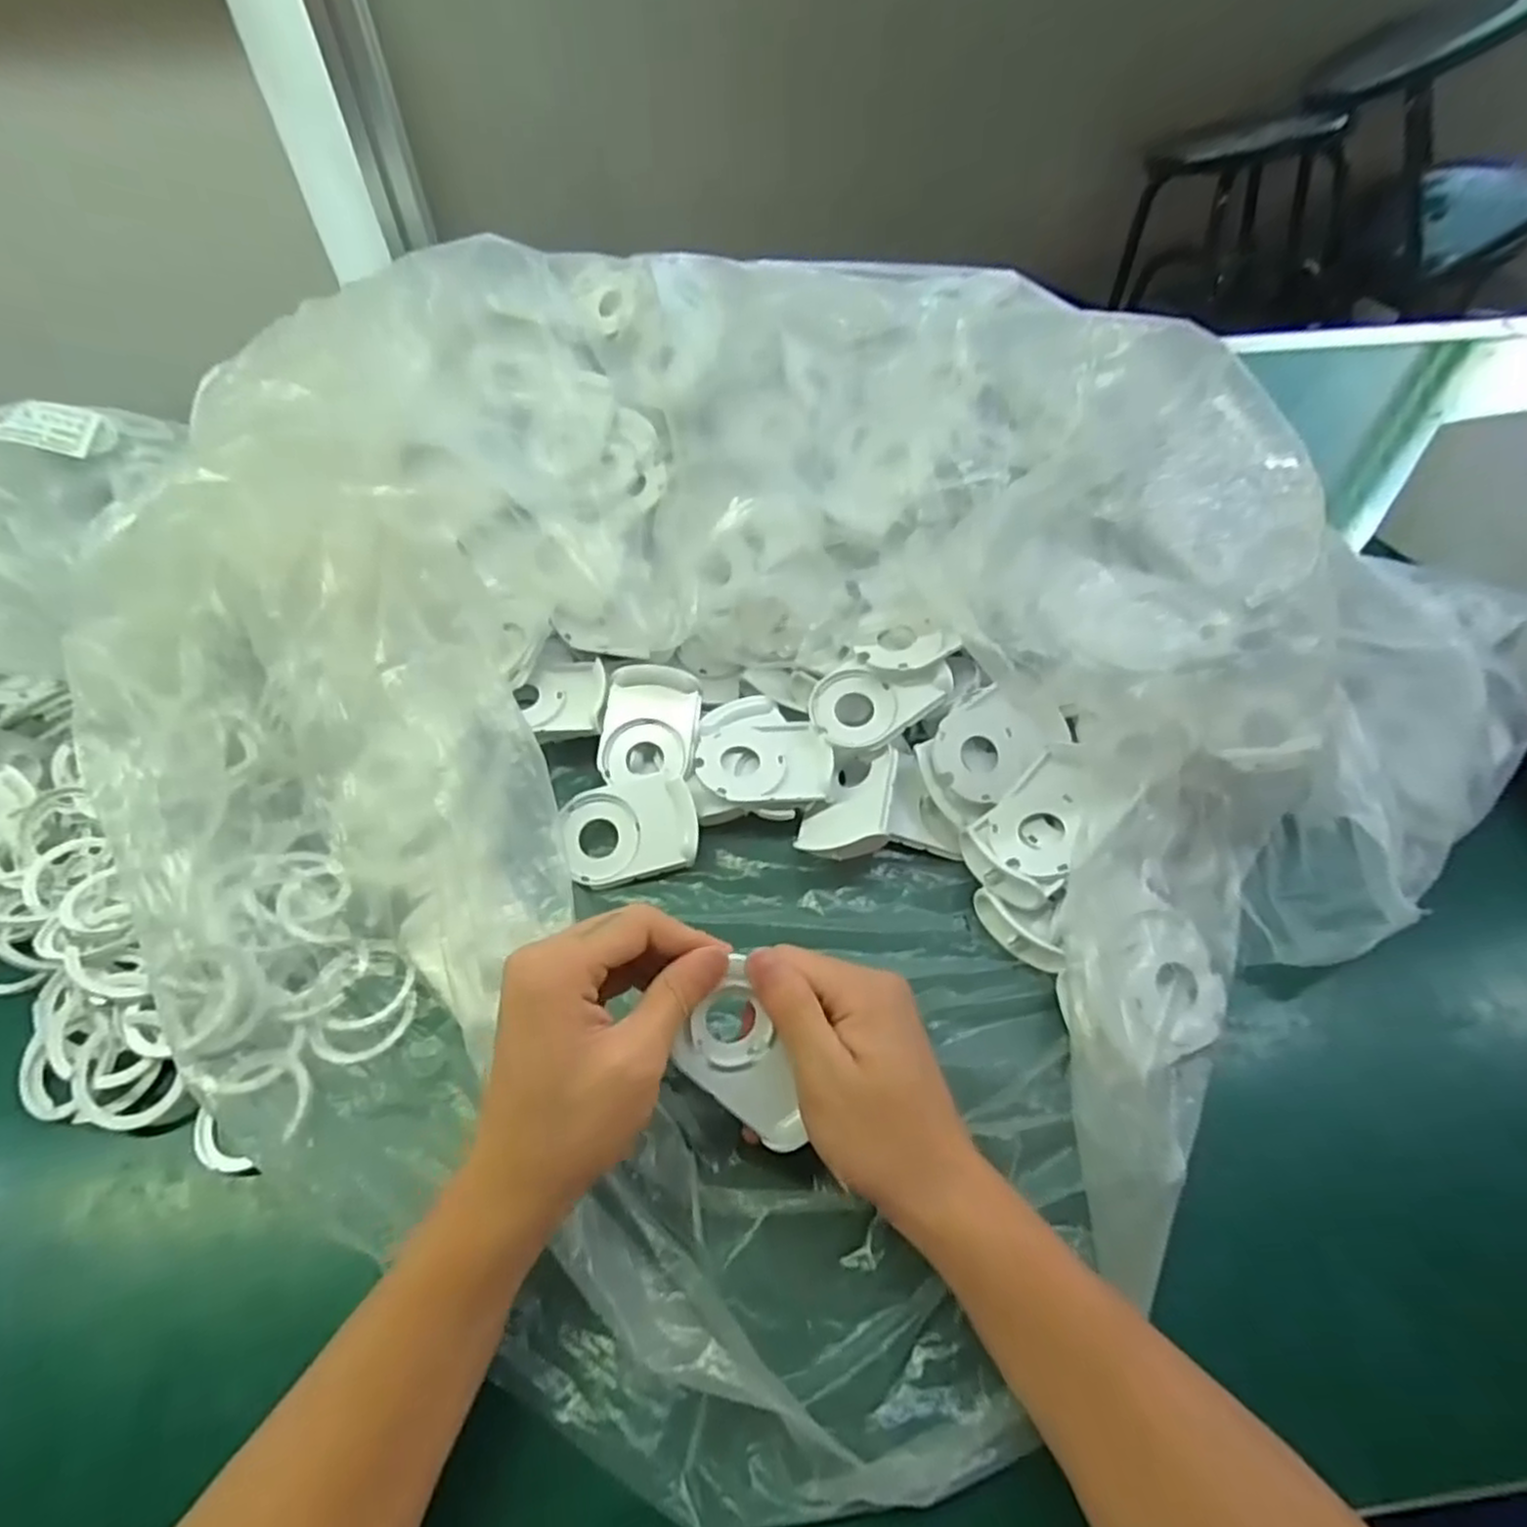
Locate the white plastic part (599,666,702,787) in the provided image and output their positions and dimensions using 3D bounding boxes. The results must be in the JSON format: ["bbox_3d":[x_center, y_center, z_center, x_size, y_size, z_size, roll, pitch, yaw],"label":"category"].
[{"bbox_3d":[-0.070,-0.024,0.456,0.058,0.030,0.067,4,51,4],"label":"white plastic part"}]

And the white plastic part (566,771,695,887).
[{"bbox_3d":[-0.075,0.038,0.430,0.074,0.015,0.058,-12,75,6],"label":"white plastic part"}]

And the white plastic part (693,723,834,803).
[{"bbox_3d":[-0.001,-0.002,0.442,0.080,0.012,0.058,1,51,2],"label":"white plastic part"}]

